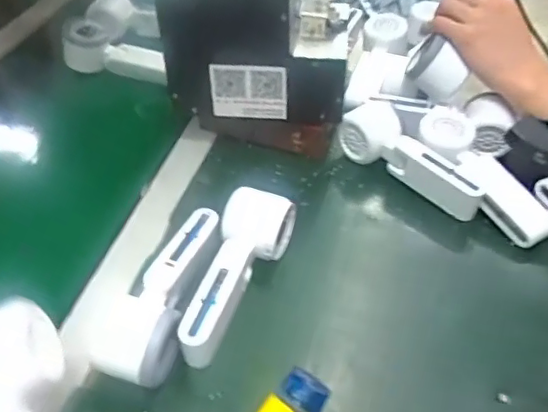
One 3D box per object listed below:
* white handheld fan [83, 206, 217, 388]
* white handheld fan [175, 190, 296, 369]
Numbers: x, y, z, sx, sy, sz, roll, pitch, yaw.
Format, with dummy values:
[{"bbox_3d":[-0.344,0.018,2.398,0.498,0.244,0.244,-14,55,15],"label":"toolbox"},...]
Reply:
[{"bbox_3d":[-0.096,0.067,0.470,0.071,0.046,0.162,11,45,8],"label":"white handheld fan"},{"bbox_3d":[-0.033,0.055,0.482,0.057,0.043,0.160,17,46,13],"label":"white handheld fan"}]

